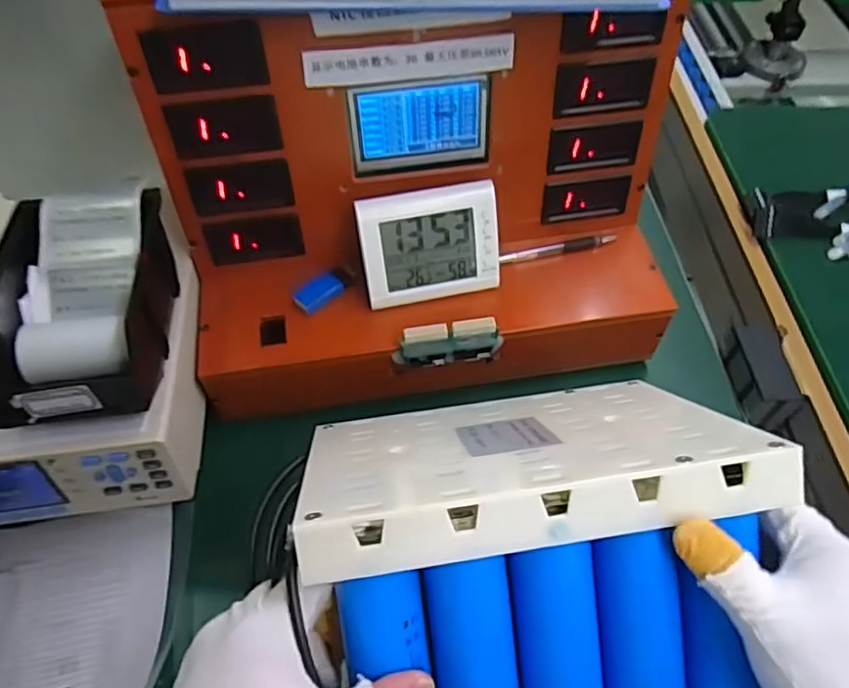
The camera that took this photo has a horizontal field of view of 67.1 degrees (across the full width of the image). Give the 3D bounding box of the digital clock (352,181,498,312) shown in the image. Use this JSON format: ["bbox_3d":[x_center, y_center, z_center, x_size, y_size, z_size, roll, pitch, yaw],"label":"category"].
[{"bbox_3d":[0.004,-0.080,0.523,0.111,0.091,0.023,-10,28,-8],"label":"digital clock"}]

